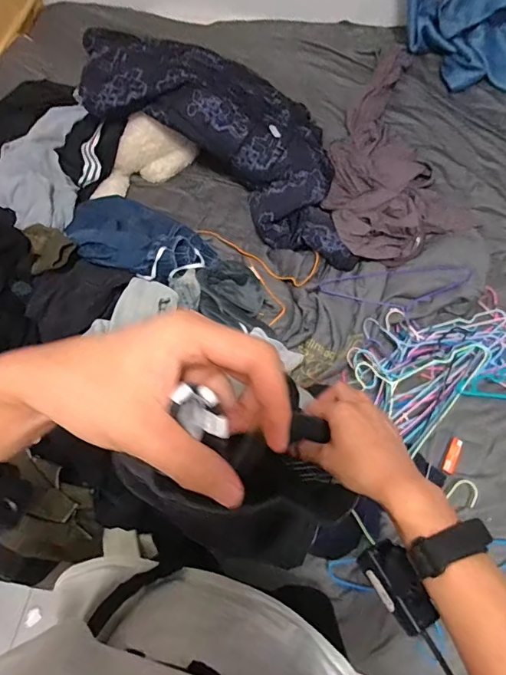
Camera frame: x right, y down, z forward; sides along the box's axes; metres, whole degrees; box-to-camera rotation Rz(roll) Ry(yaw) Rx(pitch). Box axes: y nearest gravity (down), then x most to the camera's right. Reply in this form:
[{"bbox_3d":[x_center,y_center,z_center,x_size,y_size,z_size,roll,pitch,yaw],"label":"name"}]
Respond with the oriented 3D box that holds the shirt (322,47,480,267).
[{"bbox_3d":[0.368,-0.533,1.228,0.371,0.102,0.727,-10,68,1],"label":"shirt"}]

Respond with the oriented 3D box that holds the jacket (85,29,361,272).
[{"bbox_3d":[0.007,-0.559,1.207,0.832,0.202,0.462,41,73,2],"label":"jacket"}]

